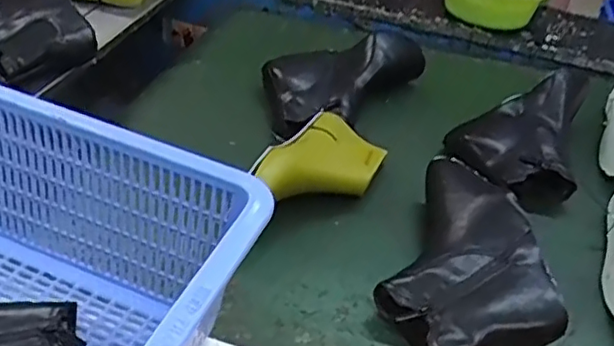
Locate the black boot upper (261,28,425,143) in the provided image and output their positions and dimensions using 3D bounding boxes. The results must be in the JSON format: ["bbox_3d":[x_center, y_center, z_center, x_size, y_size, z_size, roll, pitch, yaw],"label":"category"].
[{"bbox_3d":[0.028,-0.131,0.922,0.274,0.087,0.152,-28,50,-37],"label":"black boot upper"}]

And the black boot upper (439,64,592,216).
[{"bbox_3d":[0.273,-0.056,0.837,0.159,0.074,0.251,17,39,12],"label":"black boot upper"}]

